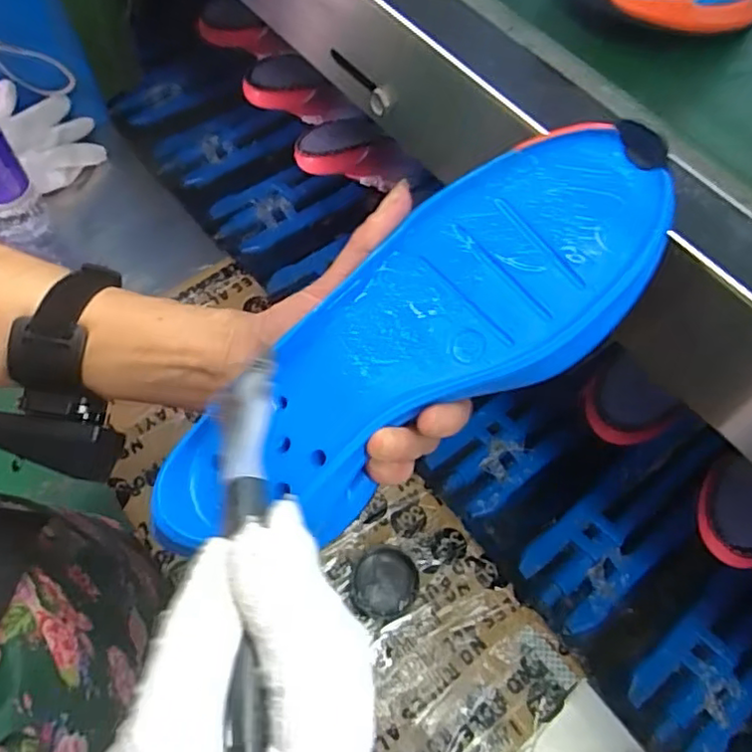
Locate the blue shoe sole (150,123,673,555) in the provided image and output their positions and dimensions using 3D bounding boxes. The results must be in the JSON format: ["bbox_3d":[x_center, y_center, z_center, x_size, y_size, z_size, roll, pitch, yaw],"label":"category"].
[{"bbox_3d":[0.007,-0.009,0.263,0.239,0.025,0.089,-37,71,7],"label":"blue shoe sole"}]

